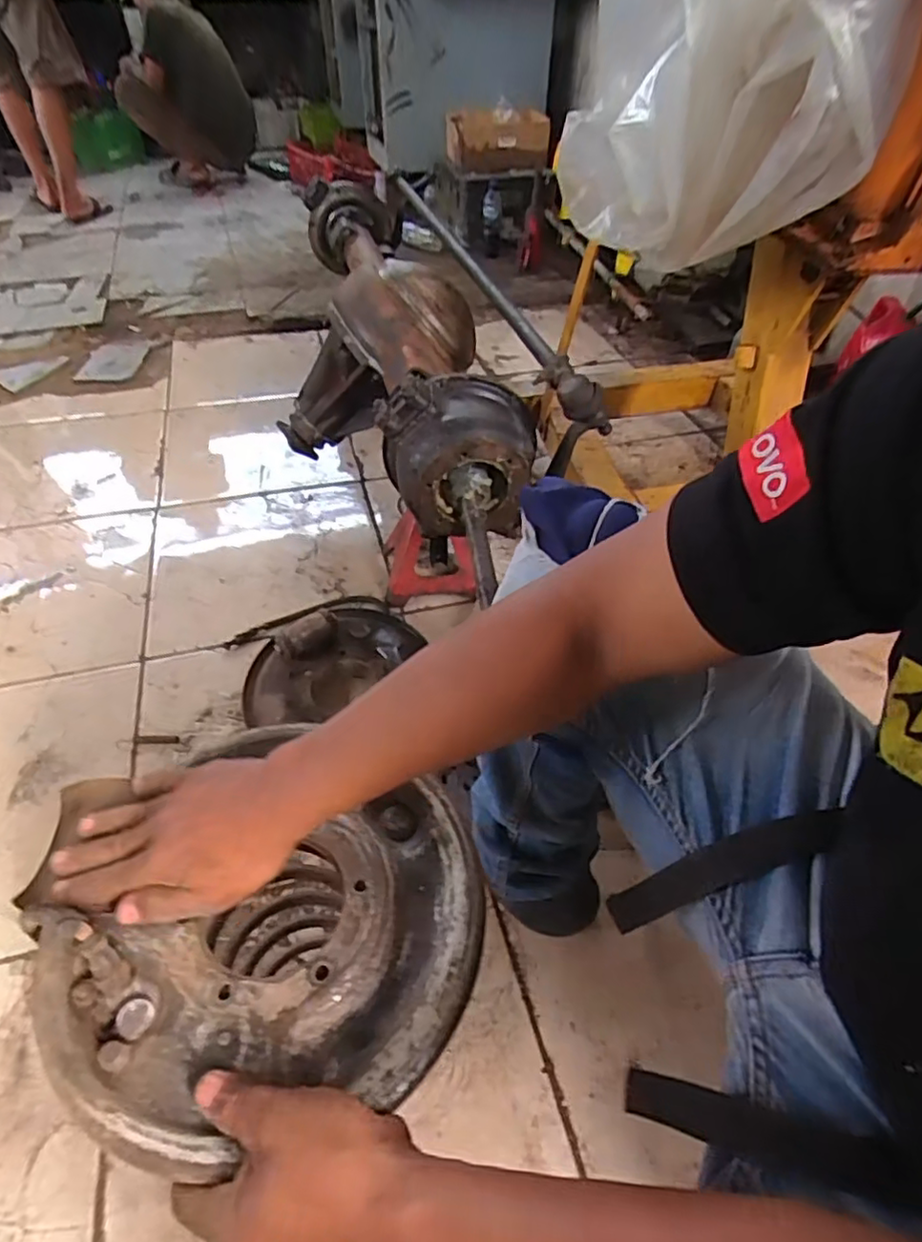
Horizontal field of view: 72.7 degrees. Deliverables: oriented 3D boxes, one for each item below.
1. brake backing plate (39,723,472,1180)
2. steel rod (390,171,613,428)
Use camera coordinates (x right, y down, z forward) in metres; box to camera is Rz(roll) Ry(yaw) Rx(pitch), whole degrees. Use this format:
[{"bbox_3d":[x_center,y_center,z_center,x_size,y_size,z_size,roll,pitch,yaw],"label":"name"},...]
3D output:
[{"bbox_3d":[-0.112,0.197,0.402,0.232,0.040,0.249,3,47,-3],"label":"brake backing plate"},{"bbox_3d":[0.006,-0.625,1.089,0.075,0.053,1.065,-11,47,-12],"label":"steel rod"}]

